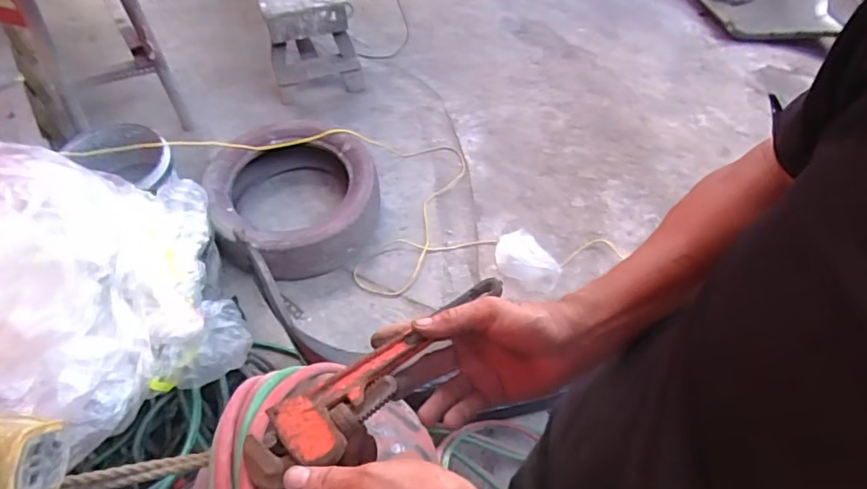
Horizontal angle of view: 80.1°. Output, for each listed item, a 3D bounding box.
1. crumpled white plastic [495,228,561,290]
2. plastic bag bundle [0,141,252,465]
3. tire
[{"bbox_3d":[0.298,0.037,1.580,0.216,0.098,0.158,27,58,16],"label":"crumpled white plastic"},{"bbox_3d":[-0.748,0.094,1.085,0.530,0.417,0.626,-16,57,-13],"label":"plastic bag bundle"},{"bbox_3d":[-0.432,-0.154,1.645,0.499,0.202,0.515,1,55,-2],"label":"tire"}]

